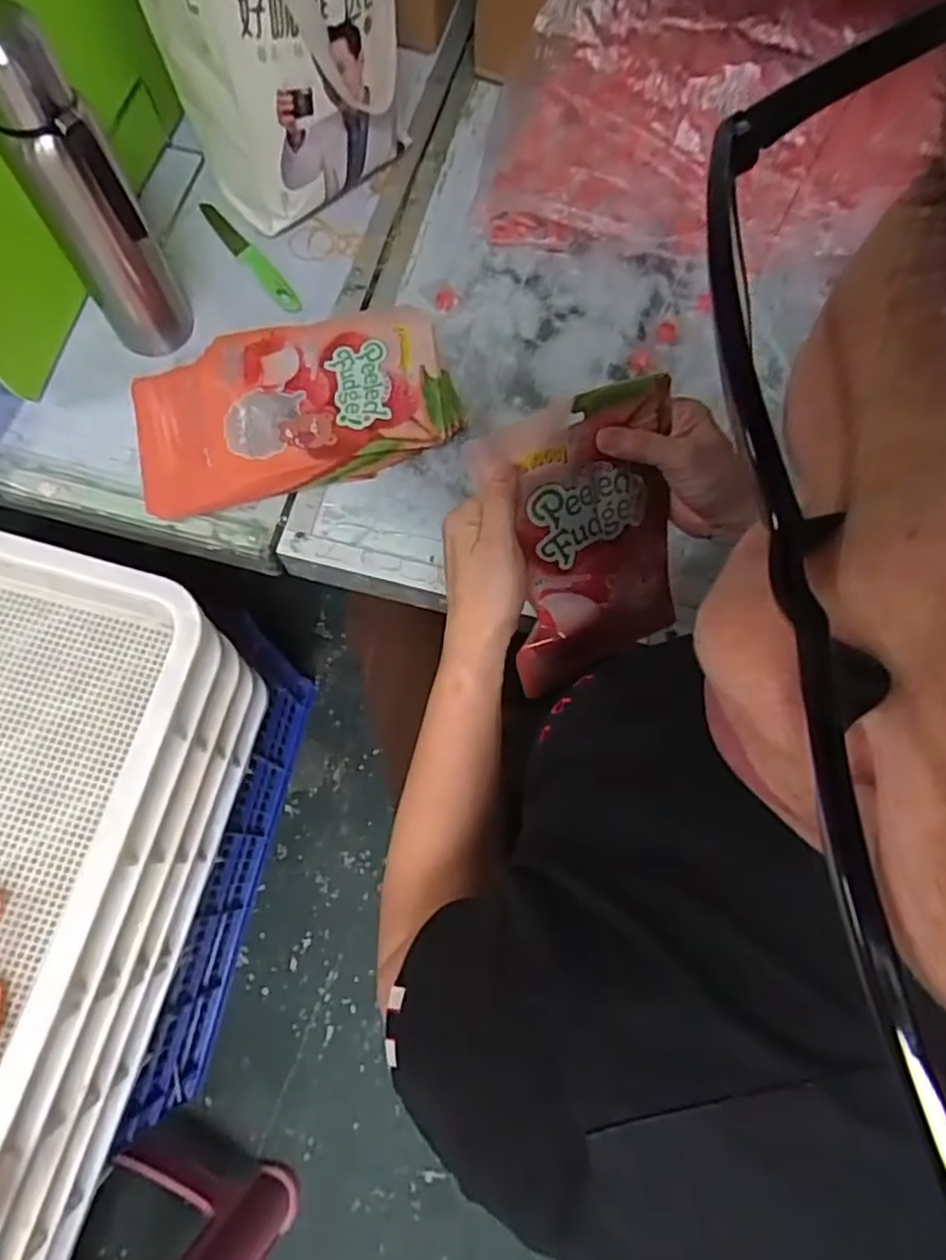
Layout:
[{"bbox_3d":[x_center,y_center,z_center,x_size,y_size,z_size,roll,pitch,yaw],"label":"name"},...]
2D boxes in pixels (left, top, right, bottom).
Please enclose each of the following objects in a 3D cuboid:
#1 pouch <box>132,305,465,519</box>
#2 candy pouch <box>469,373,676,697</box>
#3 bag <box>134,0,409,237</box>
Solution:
[{"bbox_3d":[-0.179,-0.227,0.681,0.310,0.043,0.176,-14,73,-6],"label":"pouch"},{"bbox_3d":[0.087,-0.061,0.500,0.137,0.210,0.024,-23,33,-15],"label":"candy pouch"},{"bbox_3d":[-0.201,-0.605,0.673,0.215,0.280,0.217,-30,75,-11],"label":"bag"}]

